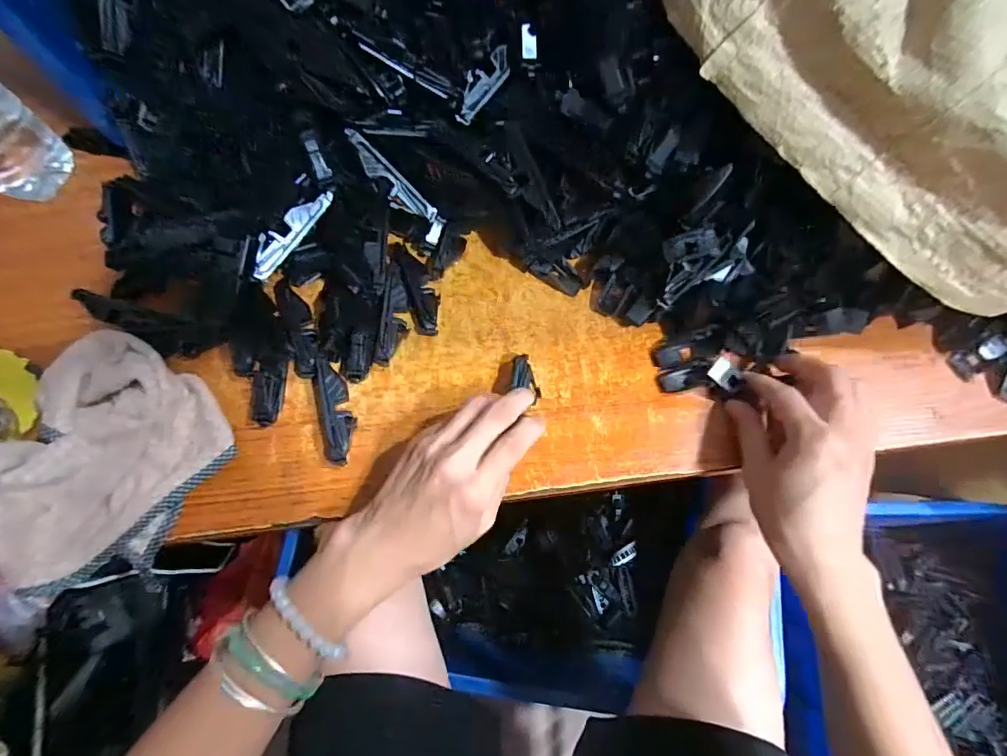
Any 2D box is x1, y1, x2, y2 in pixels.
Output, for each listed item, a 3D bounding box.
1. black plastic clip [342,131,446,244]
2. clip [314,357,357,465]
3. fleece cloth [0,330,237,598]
[{"bbox_3d":[-0.078,-0.140,0.357,0.094,0.011,0.019,46,75,-22],"label":"black plastic clip"},{"bbox_3d":[-0.117,0.023,0.337,0.021,0.016,0.073,-11,72,-3],"label":"clip"},{"bbox_3d":[-0.272,0.052,0.309,0.143,0.048,0.158,30,75,10],"label":"fleece cloth"}]

